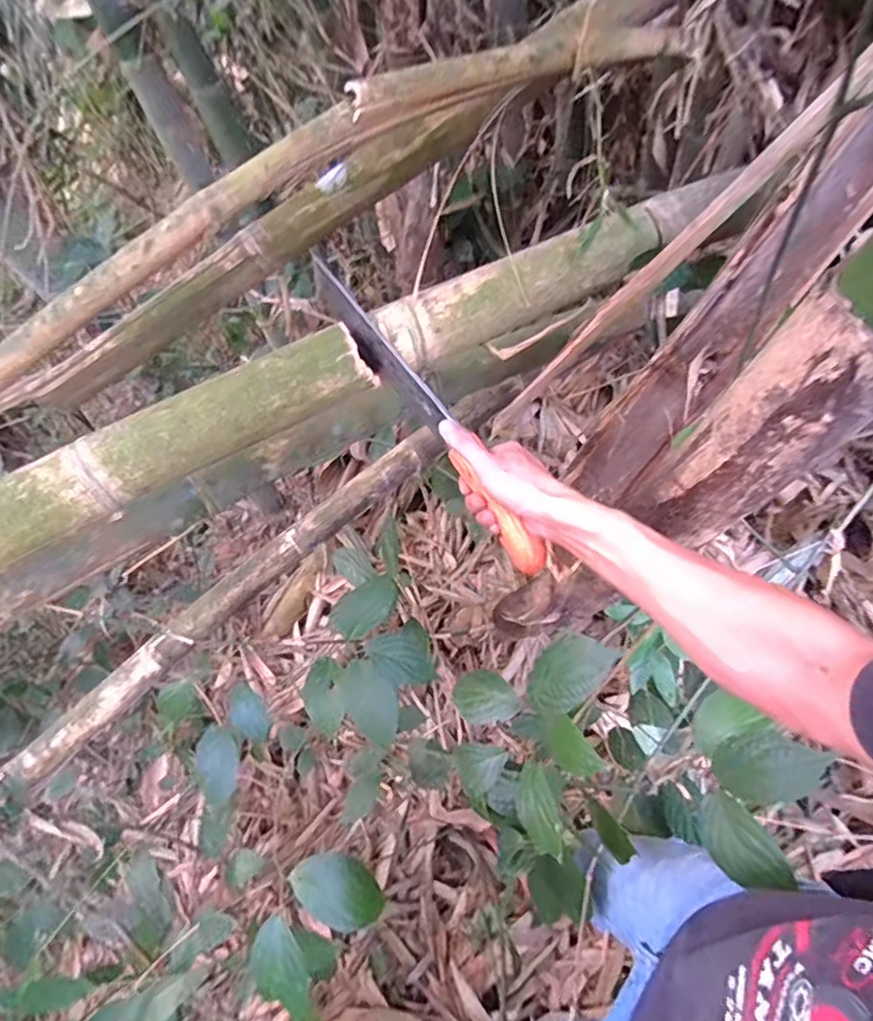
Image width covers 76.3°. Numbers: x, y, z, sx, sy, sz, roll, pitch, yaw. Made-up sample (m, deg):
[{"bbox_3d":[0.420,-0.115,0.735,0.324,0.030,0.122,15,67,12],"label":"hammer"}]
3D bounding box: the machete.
[{"bbox_3d":[-0.013,-0.101,0.565,0.024,0.054,0.386,-32,81,-22],"label":"machete"}]

